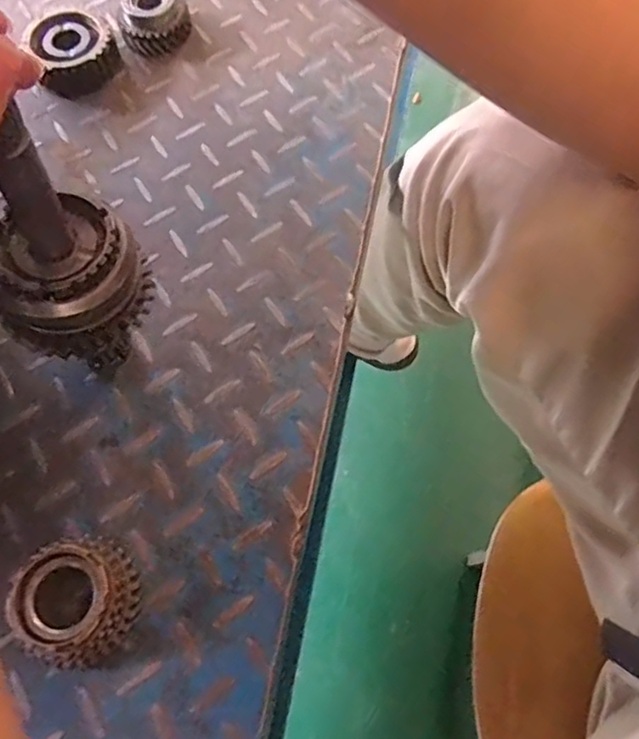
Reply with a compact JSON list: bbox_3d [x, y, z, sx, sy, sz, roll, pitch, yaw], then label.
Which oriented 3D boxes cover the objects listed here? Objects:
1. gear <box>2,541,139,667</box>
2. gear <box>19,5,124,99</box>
[{"bbox_3d":[-0.123,0.119,0.313,0.057,0.034,0.057,-8,68,-4],"label":"gear"},{"bbox_3d":[-0.193,-0.247,0.478,0.067,0.027,0.059,29,70,11],"label":"gear"}]

